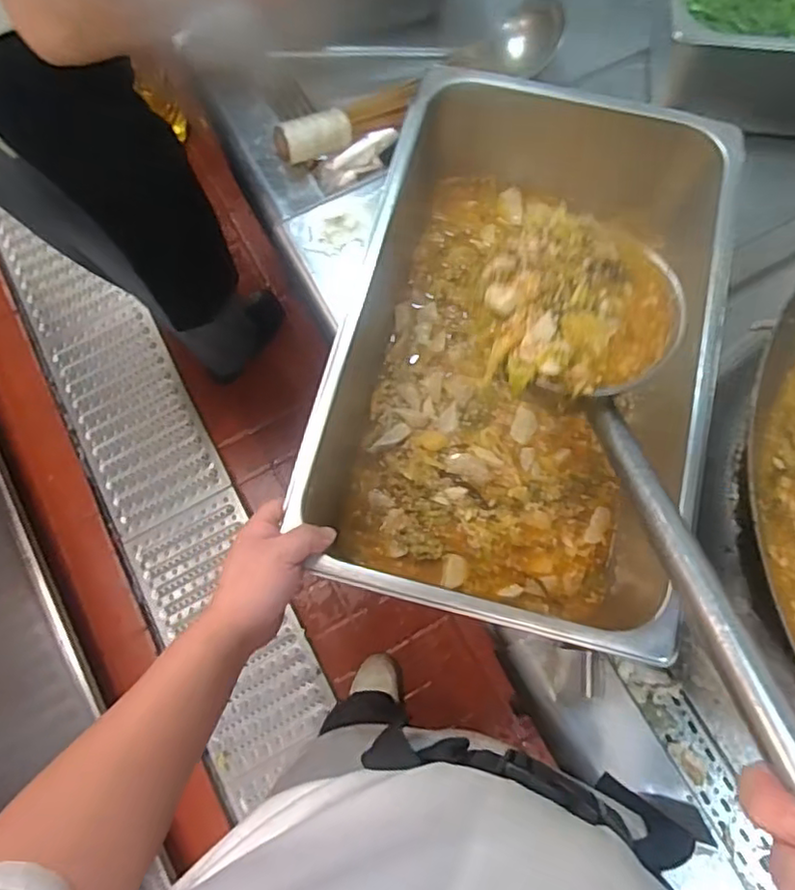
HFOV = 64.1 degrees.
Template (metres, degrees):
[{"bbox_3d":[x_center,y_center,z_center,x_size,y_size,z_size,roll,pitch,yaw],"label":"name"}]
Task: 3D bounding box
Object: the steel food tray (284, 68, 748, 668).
[{"bbox_3d":[0.128,-0.107,0.637,0.325,0.134,0.553,14,74,5],"label":"steel food tray"}]

